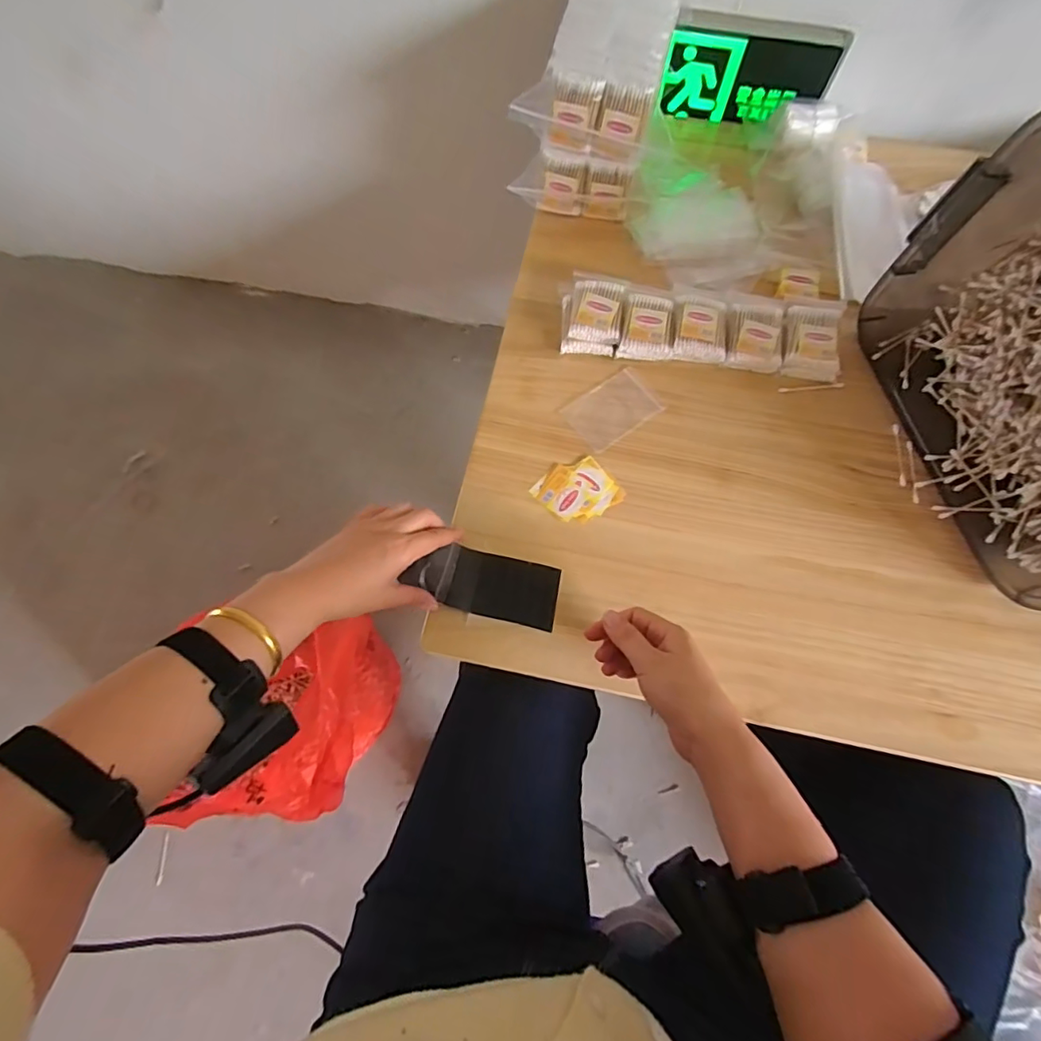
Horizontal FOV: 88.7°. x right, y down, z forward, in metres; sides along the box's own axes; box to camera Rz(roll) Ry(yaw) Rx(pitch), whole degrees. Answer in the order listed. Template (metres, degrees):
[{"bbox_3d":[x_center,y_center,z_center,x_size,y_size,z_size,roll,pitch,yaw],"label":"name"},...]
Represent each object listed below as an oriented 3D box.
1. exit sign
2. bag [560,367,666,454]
[{"bbox_3d":[0.289,-0.573,0.688,0.217,0.106,0.043,15,71,6],"label":"exit sign"},{"bbox_3d":[0.104,-0.126,0.601,0.100,0.004,0.069,-35,73,-12],"label":"bag"}]

